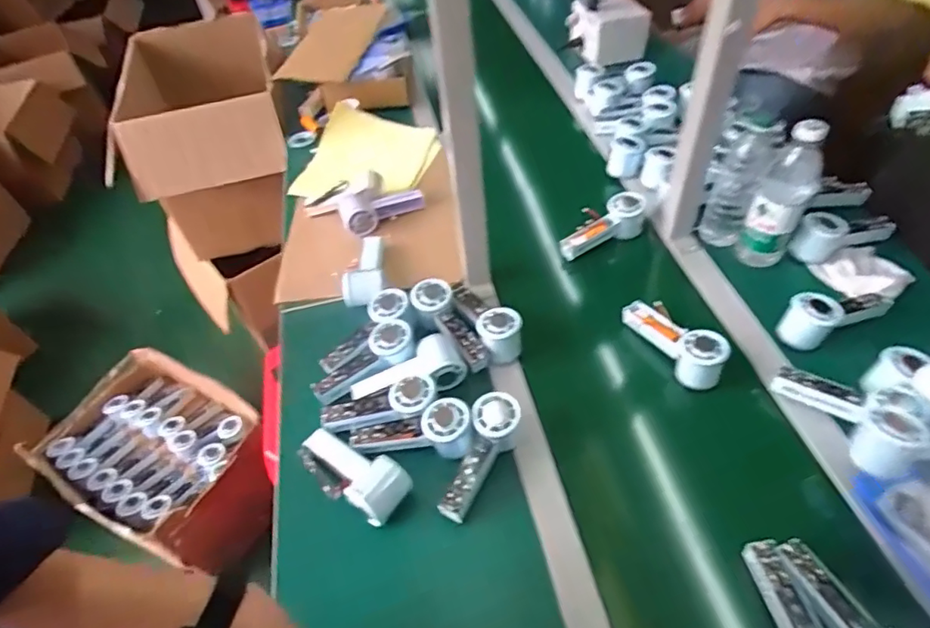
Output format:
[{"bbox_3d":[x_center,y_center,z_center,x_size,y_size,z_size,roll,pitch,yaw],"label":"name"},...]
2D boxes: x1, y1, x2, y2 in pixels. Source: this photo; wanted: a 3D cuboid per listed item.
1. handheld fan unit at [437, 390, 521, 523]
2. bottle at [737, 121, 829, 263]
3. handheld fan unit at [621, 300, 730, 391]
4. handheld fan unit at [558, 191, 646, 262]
[{"bbox_3d":[0.019,0.170,0.642,0.051,0.050,0.154,20,70,22],"label":"handheld fan unit"},{"bbox_3d":[0.452,-0.161,0.774,0.067,0.229,0.075,21,54,23],"label":"bottle"},{"bbox_3d":[0.273,0.034,0.719,0.149,0.053,0.059,34,60,31],"label":"handheld fan unit"},{"bbox_3d":[0.226,-0.144,0.899,0.157,0.054,0.065,-31,51,-1],"label":"handheld fan unit"}]

